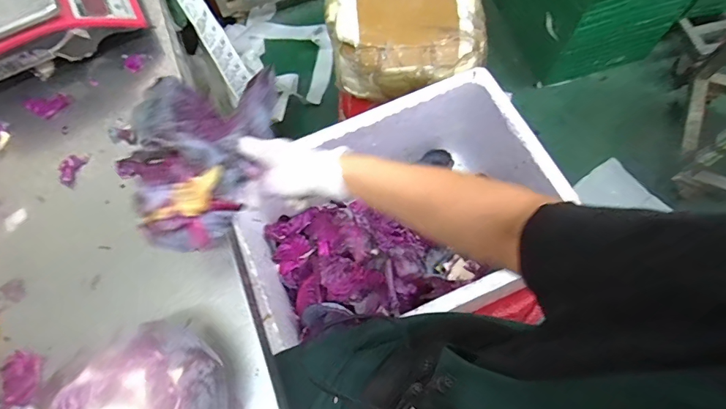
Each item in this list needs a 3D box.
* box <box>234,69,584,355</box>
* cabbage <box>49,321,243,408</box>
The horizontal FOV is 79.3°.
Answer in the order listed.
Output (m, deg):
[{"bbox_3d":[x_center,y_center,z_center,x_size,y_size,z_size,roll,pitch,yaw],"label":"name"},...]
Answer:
[{"bbox_3d":[0.061,0.024,0.887,0.556,0.258,0.359,-26,69,-8],"label":"box"},{"bbox_3d":[-0.176,0.184,0.400,0.114,0.123,0.108,-1,68,2],"label":"cabbage"}]

